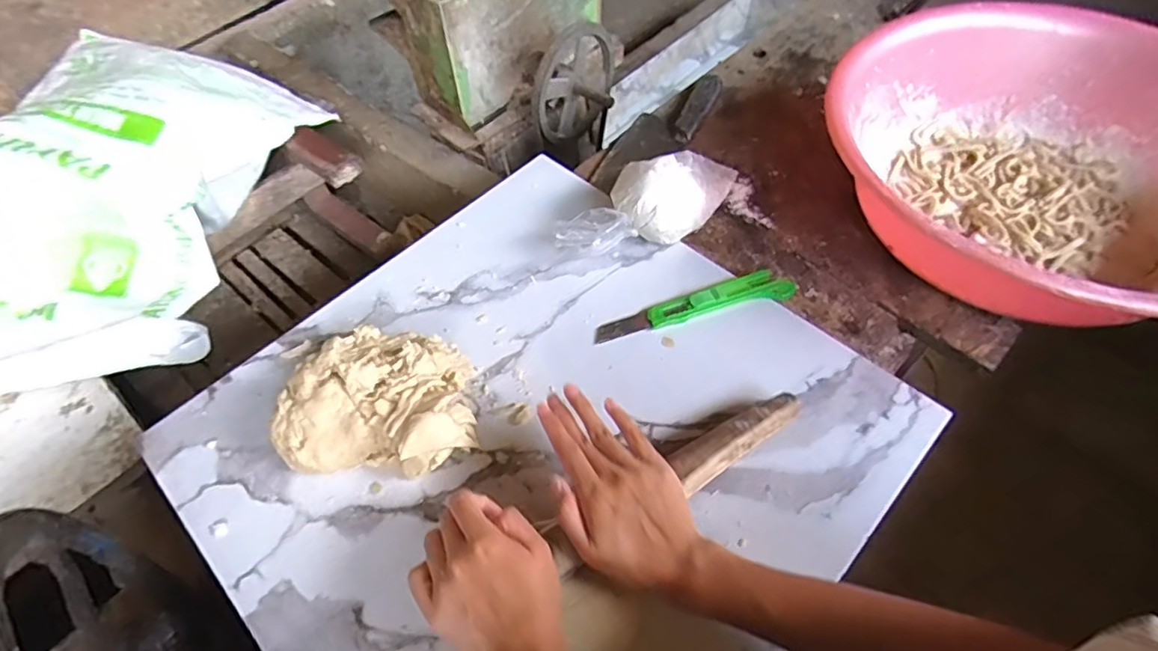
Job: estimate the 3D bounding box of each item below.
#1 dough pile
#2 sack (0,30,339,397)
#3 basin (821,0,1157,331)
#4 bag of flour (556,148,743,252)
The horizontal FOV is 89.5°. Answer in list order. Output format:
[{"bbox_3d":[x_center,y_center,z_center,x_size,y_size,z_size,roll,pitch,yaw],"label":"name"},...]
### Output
[{"bbox_3d":[-0.166,0.056,0.486,0.155,0.054,0.124,0,55,0],"label":"dough pile"},{"bbox_3d":[-0.687,-0.185,0.843,0.393,0.198,0.647,4,55,3],"label":"sack"},{"bbox_3d":[0.447,-0.145,0.572,0.402,0.144,0.393,0,55,0],"label":"basin"},{"bbox_3d":[0.082,-0.130,0.596,0.213,0.072,0.088,-36,62,-22],"label":"bag of flour"}]

